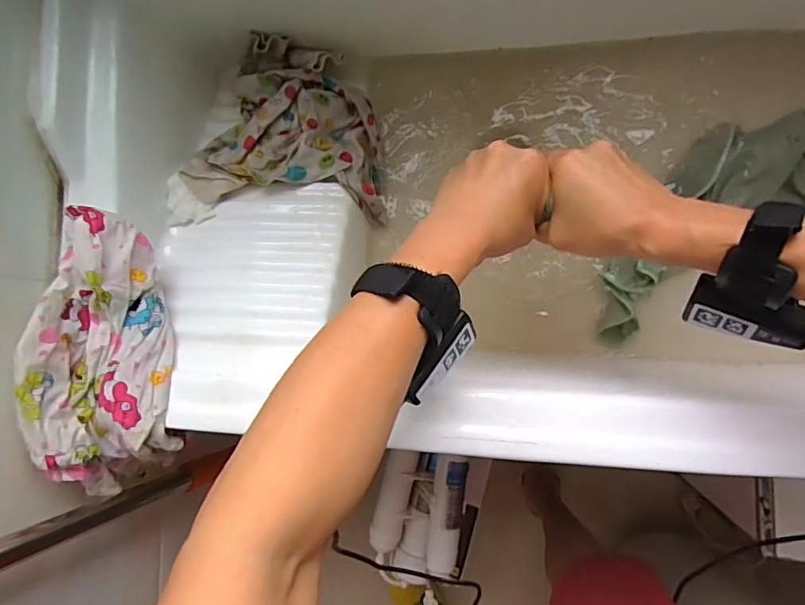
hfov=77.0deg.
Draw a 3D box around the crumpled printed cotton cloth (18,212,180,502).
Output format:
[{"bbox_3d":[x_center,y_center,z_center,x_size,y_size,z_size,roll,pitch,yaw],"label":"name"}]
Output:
[{"bbox_3d":[-0.255,0.052,0.453,0.096,0.100,0.262,0,89,10],"label":"crumpled printed cotton cloth"}]

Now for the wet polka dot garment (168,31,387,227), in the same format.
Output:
[{"bbox_3d":[-0.135,-0.190,0.558,0.206,0.094,0.204,-3,89,10],"label":"wet polka dot garment"}]

